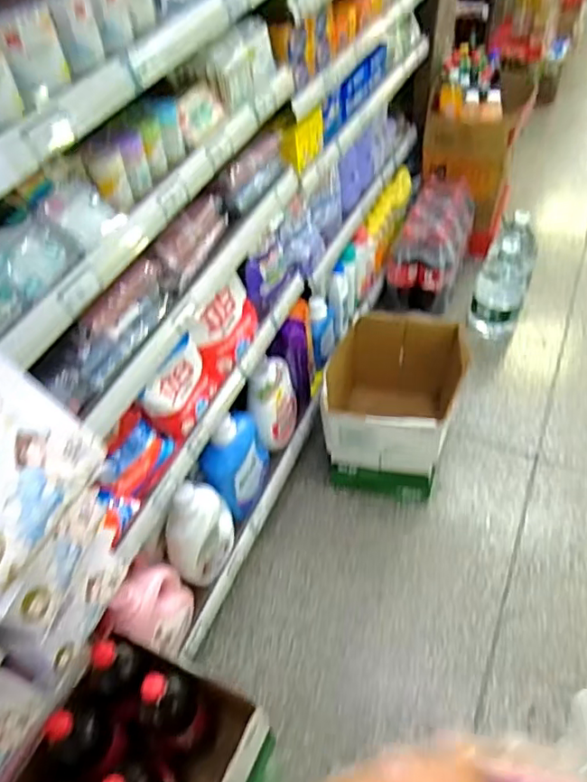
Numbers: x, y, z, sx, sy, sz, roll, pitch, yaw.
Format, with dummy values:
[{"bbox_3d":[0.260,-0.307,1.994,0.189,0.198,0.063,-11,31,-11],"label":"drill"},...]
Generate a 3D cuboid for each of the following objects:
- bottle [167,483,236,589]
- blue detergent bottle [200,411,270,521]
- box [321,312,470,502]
[{"bbox_3d":[-0.196,0.294,1.225,0.089,0.248,0.183,23,55,22],"label":"bottle"},{"bbox_3d":[-0.139,0.160,1.333,0.107,0.275,0.187,8,51,12],"label":"blue detergent bottle"},{"bbox_3d":[0.248,0.026,1.569,0.321,0.307,0.394,7,51,11],"label":"box"}]

